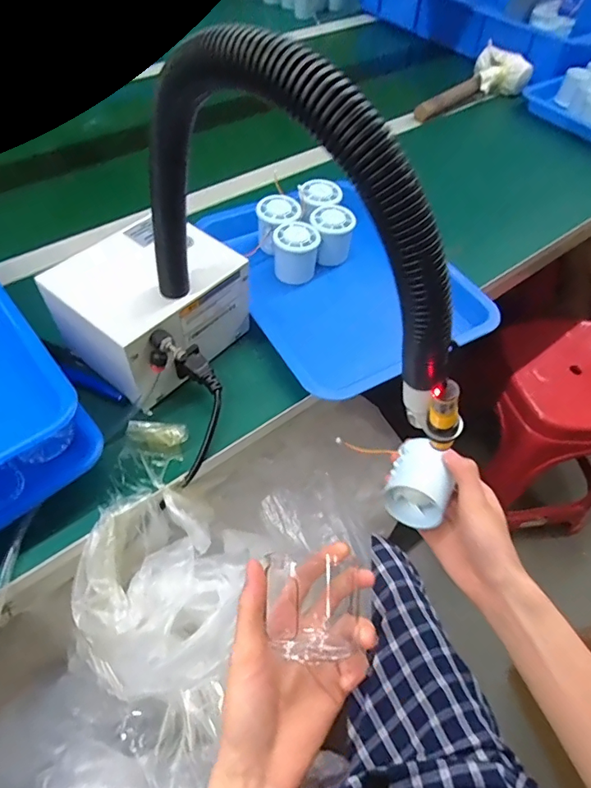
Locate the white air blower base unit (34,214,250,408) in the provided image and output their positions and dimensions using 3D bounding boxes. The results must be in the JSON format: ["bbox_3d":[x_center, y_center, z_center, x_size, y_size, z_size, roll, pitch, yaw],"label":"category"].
[{"bbox_3d":[-0.144,-0.088,0.505,0.139,0.108,0.159,32,58,18],"label":"white air blower base unit"}]

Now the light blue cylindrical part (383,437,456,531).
[{"bbox_3d":[0.107,0.075,0.421,0.049,0.045,0.060,24,56,13],"label":"light blue cylindrical part"}]

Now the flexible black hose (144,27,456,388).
[{"bbox_3d":[-0.013,-0.103,0.311,0.257,0.208,0.031,34,59,20],"label":"flexible black hose"}]

